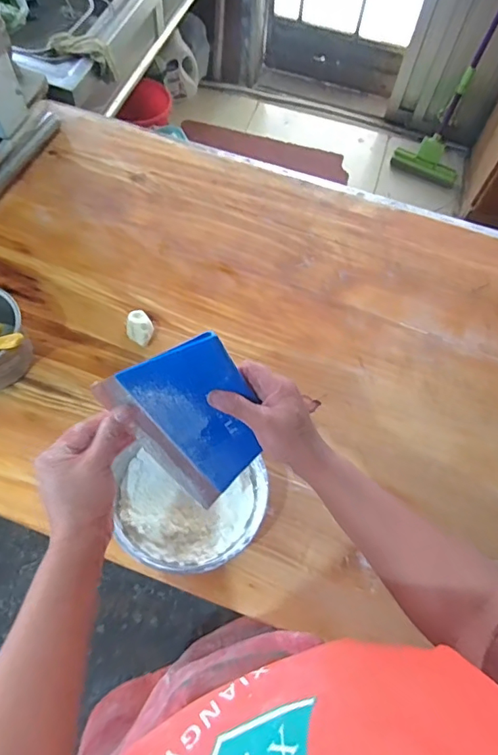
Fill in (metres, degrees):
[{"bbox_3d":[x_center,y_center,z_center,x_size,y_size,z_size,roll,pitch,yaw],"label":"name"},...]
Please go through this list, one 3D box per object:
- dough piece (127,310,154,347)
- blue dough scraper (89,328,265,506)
[{"bbox_3d":[-0.171,-0.078,0.763,0.038,0.032,0.057,-4,64,-6],"label":"dough piece"},{"bbox_3d":[-0.049,0.044,0.496,0.119,0.185,0.009,-35,33,-2],"label":"blue dough scraper"}]

